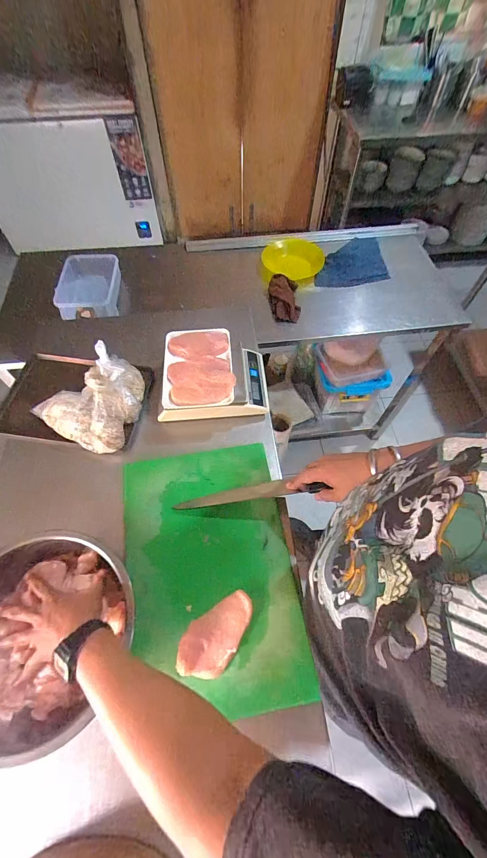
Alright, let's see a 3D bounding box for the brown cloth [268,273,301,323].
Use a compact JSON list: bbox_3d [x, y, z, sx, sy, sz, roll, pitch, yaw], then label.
[{"bbox_3d":[0.134,-0.438,1.101,0.106,0.049,0.183,0,60,0],"label":"brown cloth"}]

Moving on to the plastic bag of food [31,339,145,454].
[{"bbox_3d":[-0.315,-0.068,0.711,0.234,0.107,0.198,-37,67,-19],"label":"plastic bag of food"}]

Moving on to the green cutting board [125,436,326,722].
[{"bbox_3d":[-0.065,0.242,0.604,0.294,0.019,0.448,-9,61,-5],"label":"green cutting board"}]

